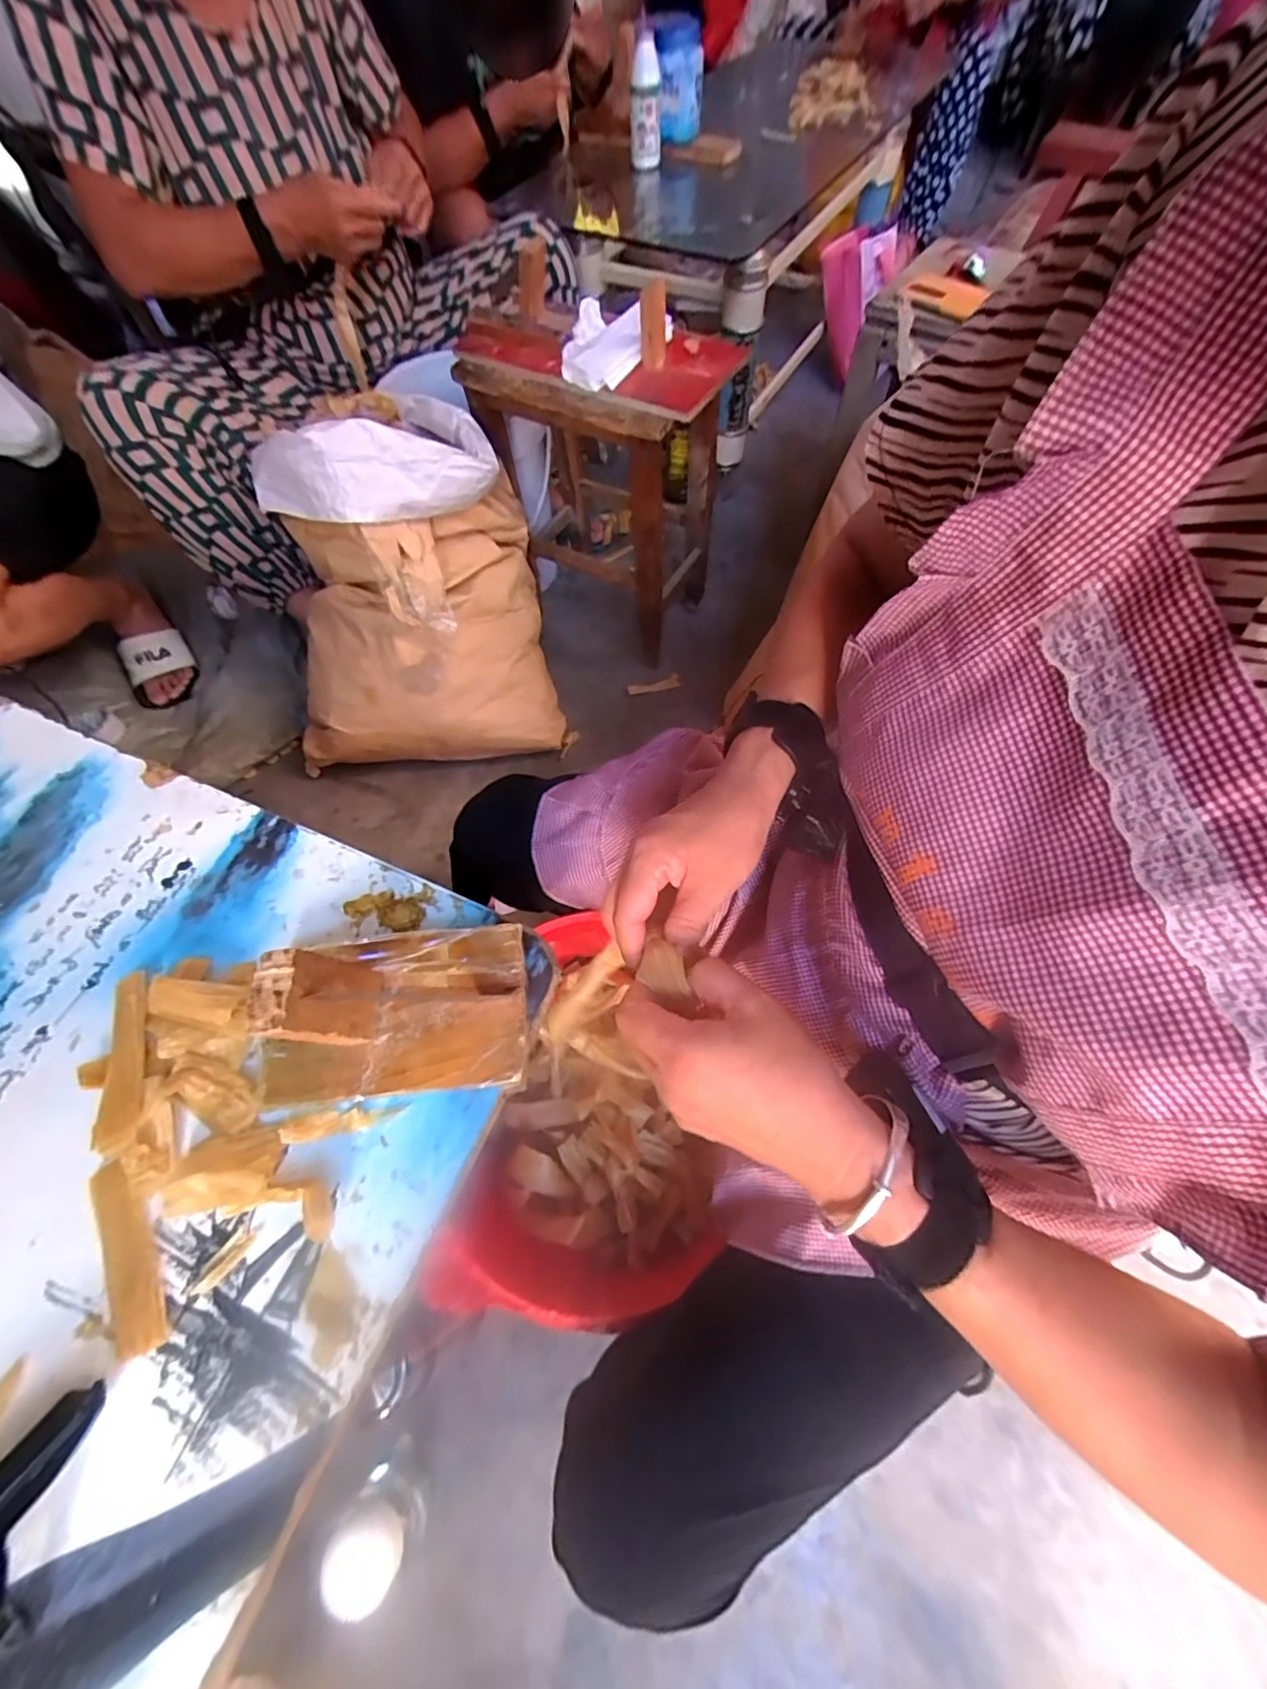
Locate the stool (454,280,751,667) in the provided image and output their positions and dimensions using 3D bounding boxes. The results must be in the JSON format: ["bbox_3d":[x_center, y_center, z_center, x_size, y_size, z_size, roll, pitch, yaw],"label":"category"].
[{"bbox_3d":[-0.043,-0.570,0.913,0.359,0.467,0.220,27,68,14],"label":"stool"}]

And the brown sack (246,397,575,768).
[{"bbox_3d":[-0.367,-0.388,0.855,0.419,0.418,0.368,-11,64,-4],"label":"brown sack"}]

